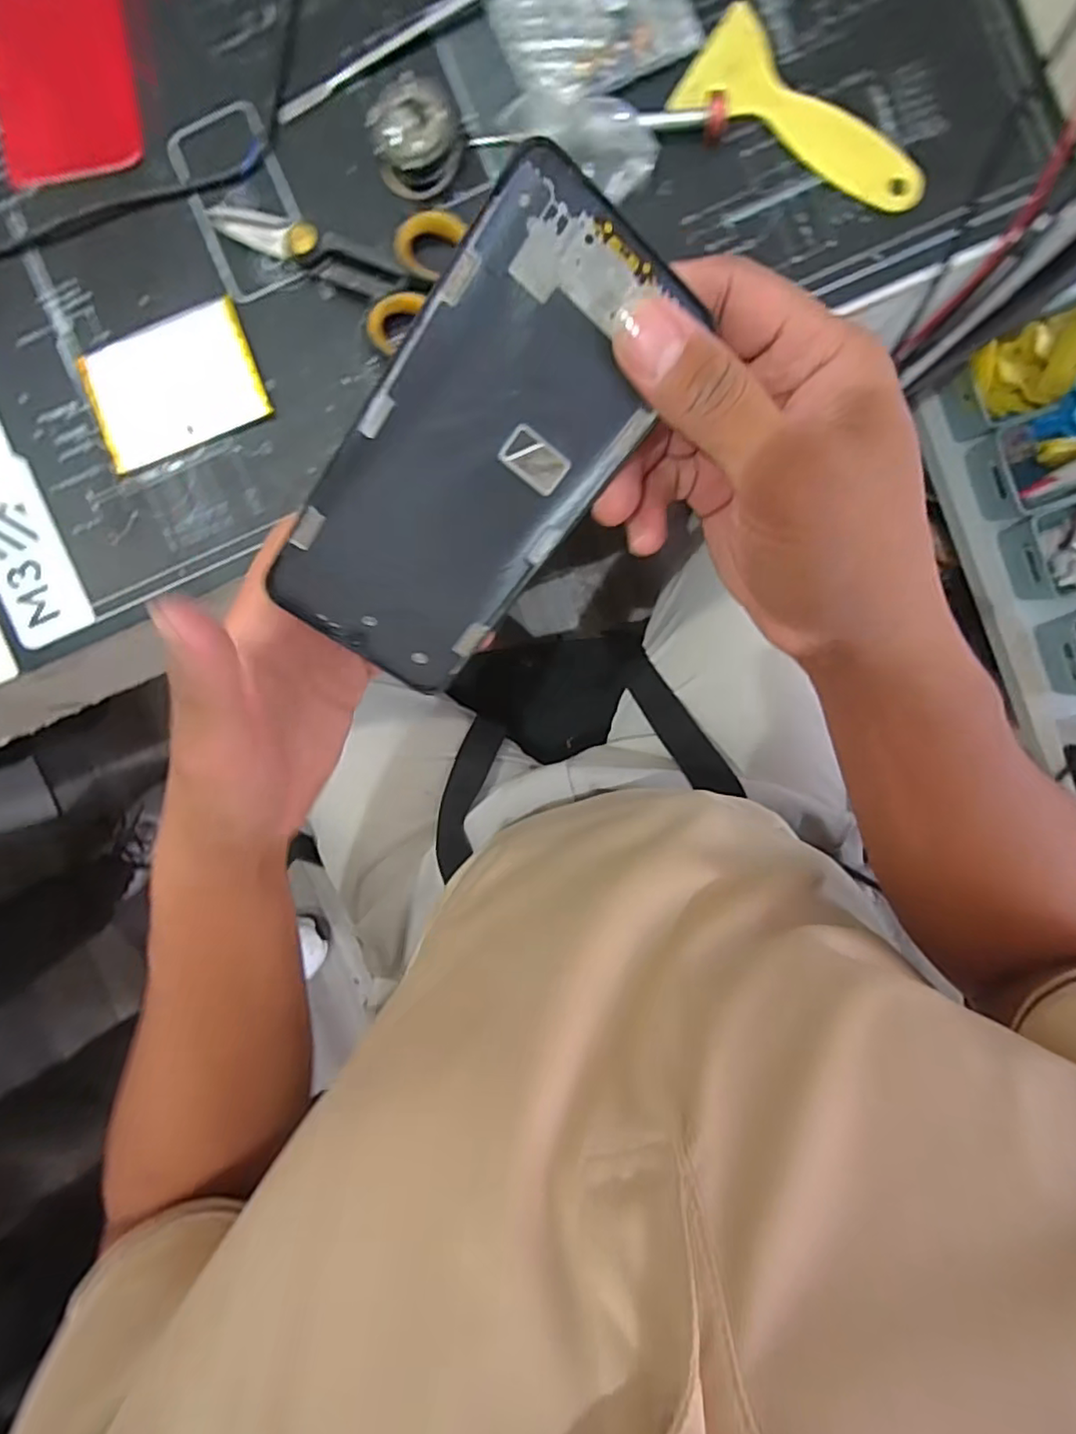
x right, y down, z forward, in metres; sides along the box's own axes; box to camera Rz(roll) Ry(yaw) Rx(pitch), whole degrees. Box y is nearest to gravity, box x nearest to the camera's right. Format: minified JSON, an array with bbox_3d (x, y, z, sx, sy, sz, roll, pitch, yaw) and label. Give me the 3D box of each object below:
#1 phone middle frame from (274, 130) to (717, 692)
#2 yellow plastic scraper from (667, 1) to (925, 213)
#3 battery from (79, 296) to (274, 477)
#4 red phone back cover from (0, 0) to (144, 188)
[{"bbox_3d":[-0.019,-0.078,0.197,0.072,0.004,0.149,32,113,-22],"label":"phone middle frame"},{"bbox_3d":[0.128,-0.283,0.300,0.124,0.005,0.049,38,95,-1],"label":"yellow plastic scraper"},{"bbox_3d":[-0.190,-0.174,0.324,0.090,0.006,0.067,-19,89,4],"label":"battery"},{"bbox_3d":[-0.246,-0.350,0.315,0.072,0.010,0.145,-5,94,3],"label":"red phone back cover"}]

